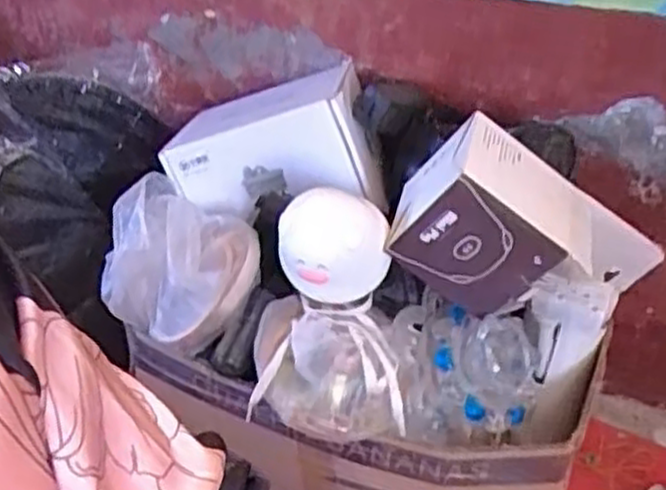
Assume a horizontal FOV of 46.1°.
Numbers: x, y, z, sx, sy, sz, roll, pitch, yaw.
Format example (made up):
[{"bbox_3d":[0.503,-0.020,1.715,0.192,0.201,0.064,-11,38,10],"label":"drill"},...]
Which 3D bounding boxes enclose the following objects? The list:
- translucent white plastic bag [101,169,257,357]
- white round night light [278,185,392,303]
[{"bbox_3d":[-0.142,0.010,0.717,0.141,0.085,0.154,-14,41,-17],"label":"translucent white plastic bag"},{"bbox_3d":[0.001,0.006,0.665,0.091,0.096,0.074,0,39,0],"label":"white round night light"}]

